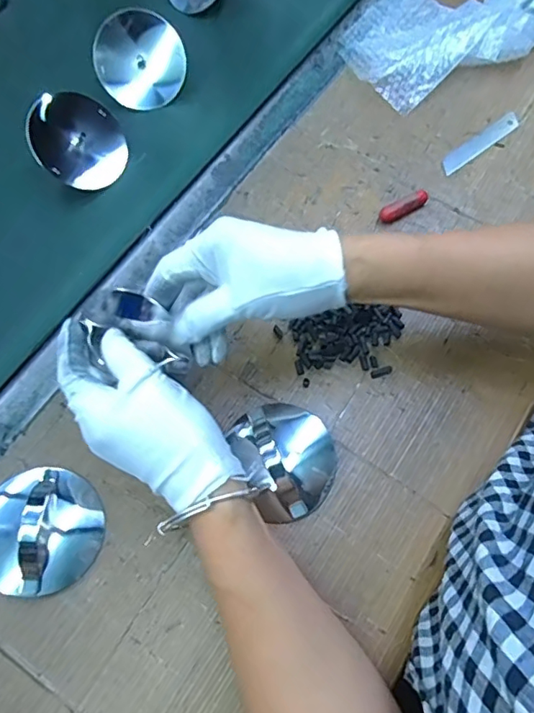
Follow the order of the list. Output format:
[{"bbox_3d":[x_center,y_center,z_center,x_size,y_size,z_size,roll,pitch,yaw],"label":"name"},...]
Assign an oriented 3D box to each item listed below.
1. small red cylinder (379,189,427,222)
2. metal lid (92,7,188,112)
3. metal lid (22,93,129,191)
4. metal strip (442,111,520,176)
[{"bbox_3d":[0.124,-0.135,0.473,0.050,0.015,0.014,-25,70,-10],"label":"small red cylinder"},{"bbox_3d":[-0.123,-0.288,0.512,0.085,0.005,0.085,-3,107,-11],"label":"metal lid"},{"bbox_3d":[-0.168,-0.195,0.470,0.083,0.014,0.079,0,90,-32],"label":"metal lid"},{"bbox_3d":[0.206,-0.207,0.507,0.102,0.004,0.018,-36,73,-14],"label":"metal strip"}]

